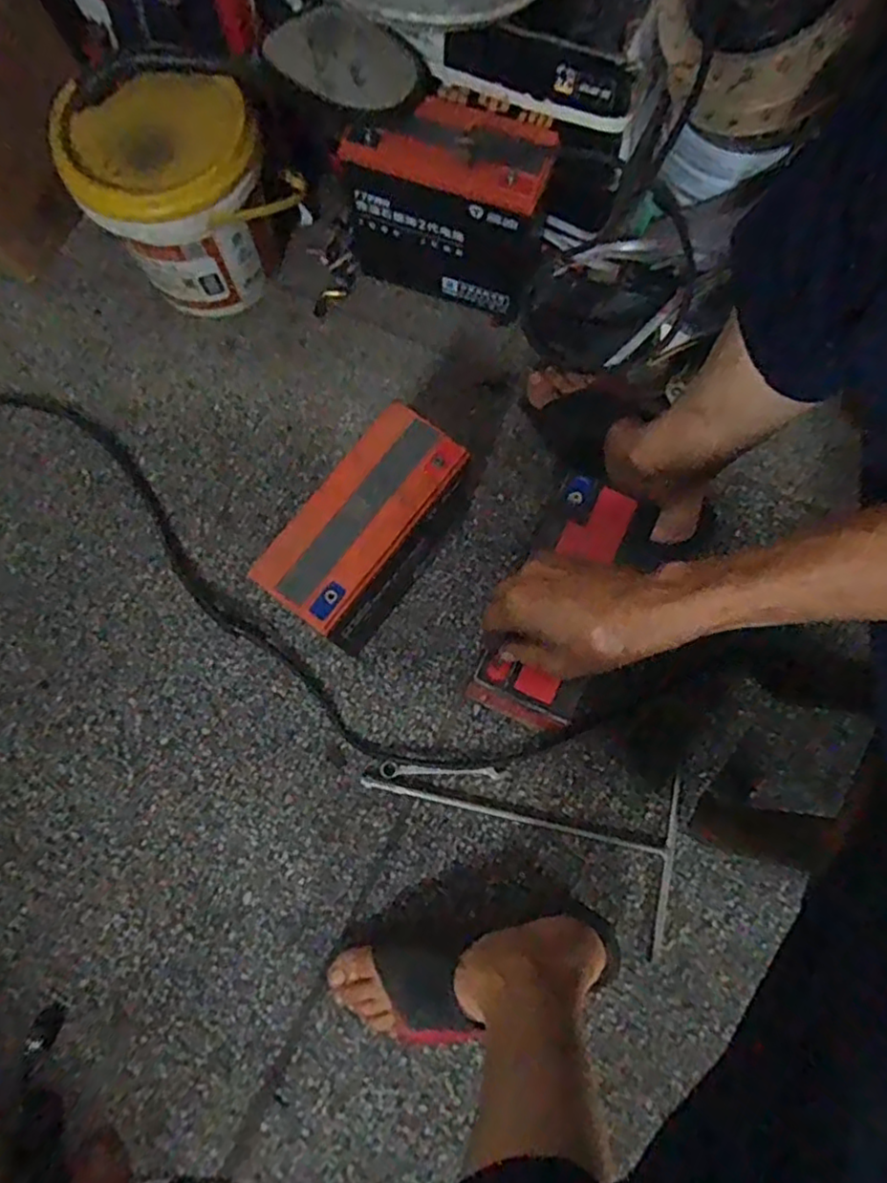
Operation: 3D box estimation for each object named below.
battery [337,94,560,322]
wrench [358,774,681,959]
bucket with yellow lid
[{"bbox_3d":[0.010,-0.371,0.646,0.194,0.169,0.083,22,78,5],"label":"battery"},{"bbox_3d":[0.067,0.230,0.601,0.290,0.014,0.150,8,78,2],"label":"wrench"},{"bbox_3d":[-0.246,-0.373,0.647,0.154,0.171,0.157,0,77,0],"label":"bucket with yellow lid"}]

